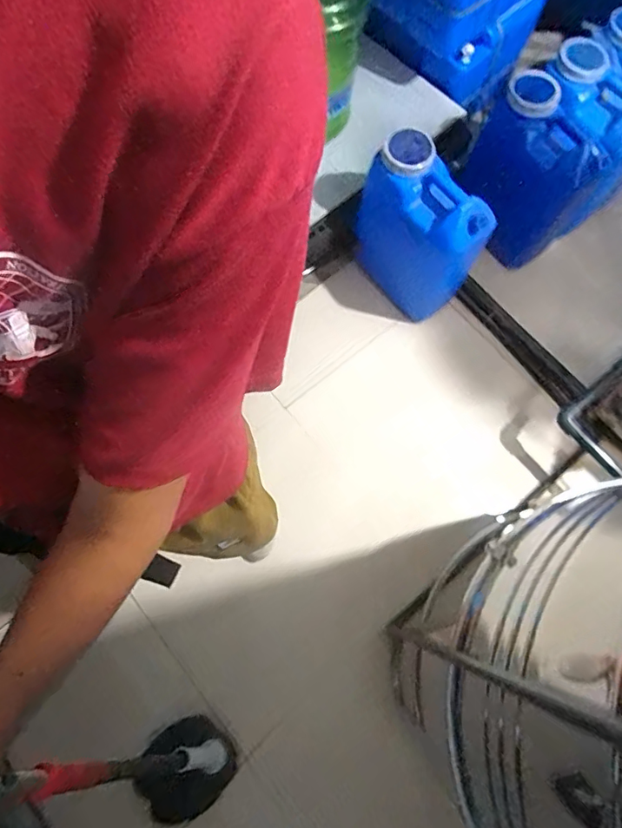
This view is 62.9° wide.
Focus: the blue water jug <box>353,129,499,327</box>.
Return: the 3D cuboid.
[{"bbox_3d":[0.272,-0.470,1.357,0.145,0.395,0.325,-38,77,-13],"label":"blue water jug"}]

